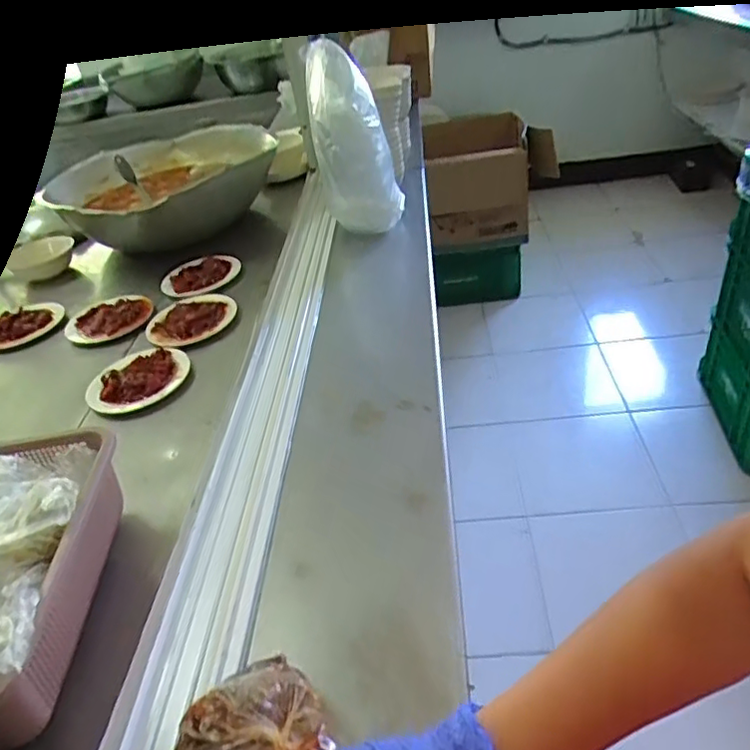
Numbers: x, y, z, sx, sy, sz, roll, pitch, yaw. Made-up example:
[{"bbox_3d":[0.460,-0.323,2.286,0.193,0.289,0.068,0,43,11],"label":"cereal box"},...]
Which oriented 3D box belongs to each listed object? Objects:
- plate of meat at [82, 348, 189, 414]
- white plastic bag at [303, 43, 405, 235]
[{"bbox_3d":[-0.342,0.002,0.859,0.147,0.022,0.121,-20,37,-12],"label":"plate of meat"},{"bbox_3d":[-0.034,-0.401,1.043,0.141,0.308,0.131,-9,37,-1],"label":"white plastic bag"}]

